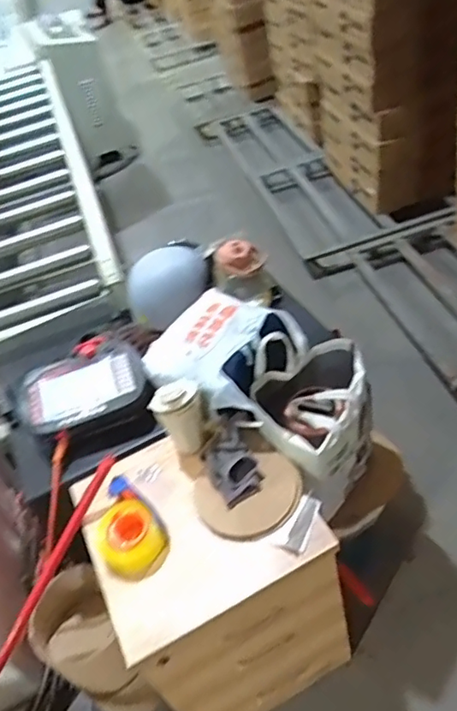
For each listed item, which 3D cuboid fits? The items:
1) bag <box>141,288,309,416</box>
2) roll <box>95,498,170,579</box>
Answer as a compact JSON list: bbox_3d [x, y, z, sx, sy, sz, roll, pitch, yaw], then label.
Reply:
[{"bbox_3d":[-0.017,-0.011,1.229,0.261,0.134,0.313,-40,48,-25],"label":"bag"},{"bbox_3d":[-0.183,0.328,1.039,0.118,0.060,0.137,-38,47,-23],"label":"roll"}]

